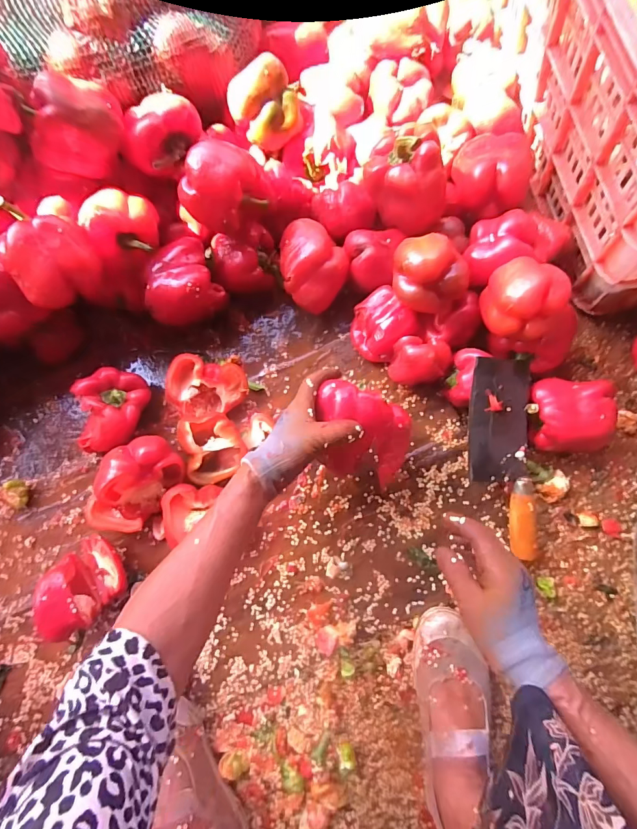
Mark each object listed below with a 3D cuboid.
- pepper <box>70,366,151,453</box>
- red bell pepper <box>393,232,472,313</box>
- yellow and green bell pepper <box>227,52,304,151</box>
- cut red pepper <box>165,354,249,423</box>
[{"bbox_3d":[-0.283,-0.003,0.529,0.092,0.068,0.110,-3,81,1],"label":"pepper"},{"bbox_3d":[0.133,-0.171,0.463,0.082,0.065,0.078,-1,80,3],"label":"red bell pepper"},{"bbox_3d":[-0.070,-0.397,0.487,0.088,0.066,0.067,-14,80,1],"label":"yellow and green bell pepper"},{"bbox_3d":[-0.151,-0.035,0.530,0.099,0.062,0.092,9,82,3],"label":"cut red pepper"}]

